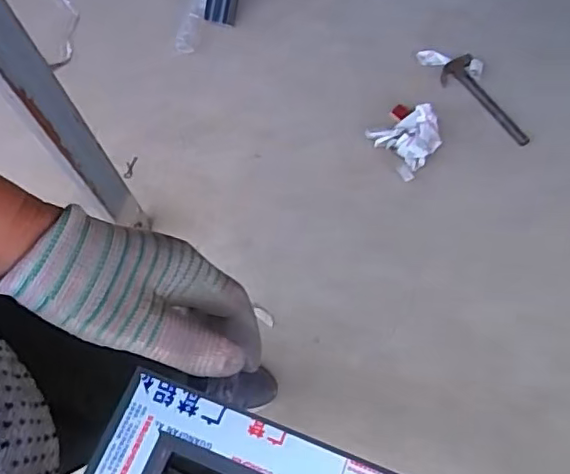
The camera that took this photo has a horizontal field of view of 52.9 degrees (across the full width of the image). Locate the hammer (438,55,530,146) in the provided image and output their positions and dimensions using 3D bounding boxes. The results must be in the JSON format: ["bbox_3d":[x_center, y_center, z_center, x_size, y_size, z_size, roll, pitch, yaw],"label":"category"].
[{"bbox_3d":[0.509,-0.344,1.473,0.112,0.028,0.308,-28,69,-10],"label":"hammer"}]

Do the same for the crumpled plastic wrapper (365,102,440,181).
[{"bbox_3d":[0.309,-0.234,1.409,0.172,0.076,0.159,-21,61,-8],"label":"crumpled plastic wrapper"}]

